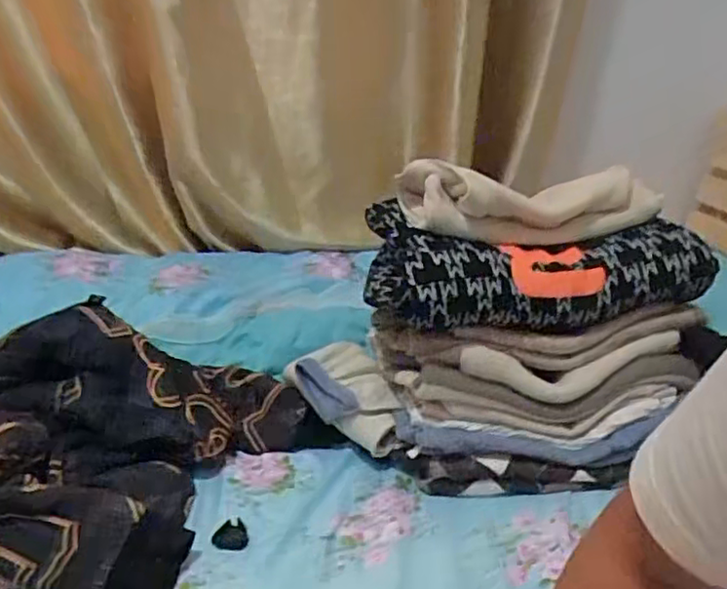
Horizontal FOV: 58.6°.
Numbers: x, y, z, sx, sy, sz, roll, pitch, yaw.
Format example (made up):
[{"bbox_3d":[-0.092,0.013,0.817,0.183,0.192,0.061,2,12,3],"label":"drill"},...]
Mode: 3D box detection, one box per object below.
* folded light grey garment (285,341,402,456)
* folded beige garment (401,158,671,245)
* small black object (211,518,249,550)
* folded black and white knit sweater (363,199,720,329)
[{"bbox_3d":[-0.032,0.159,0.937,0.122,0.111,0.189,-7,22,-18],"label":"folded light grey garment"},{"bbox_3d":[0.231,-0.130,0.872,0.363,0.098,0.088,-4,21,-10],"label":"folded beige garment"},{"bbox_3d":[-0.157,0.285,0.767,0.041,0.007,0.040,4,39,-8],"label":"small black object"},{"bbox_3d":[0.229,-0.049,0.896,0.455,0.116,0.213,-4,21,-10],"label":"folded black and white knit sweater"}]

